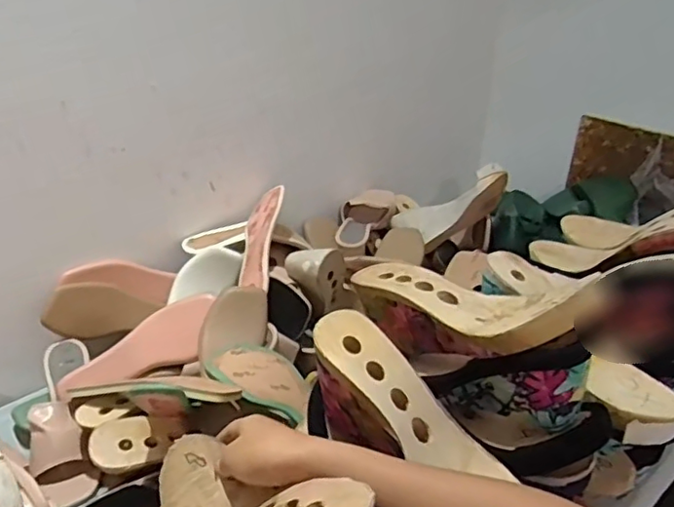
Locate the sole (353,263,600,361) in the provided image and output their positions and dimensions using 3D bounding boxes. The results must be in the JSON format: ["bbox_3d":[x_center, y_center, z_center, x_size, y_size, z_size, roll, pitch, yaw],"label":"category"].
[{"bbox_3d":[0.122,0.060,0.565,0.244,0.078,0.084,2,23,42],"label":"sole"}]

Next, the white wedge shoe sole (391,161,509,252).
[{"bbox_3d":[0.226,-0.084,1.156,0.229,0.097,0.077,-31,14,30],"label":"white wedge shoe sole"}]

